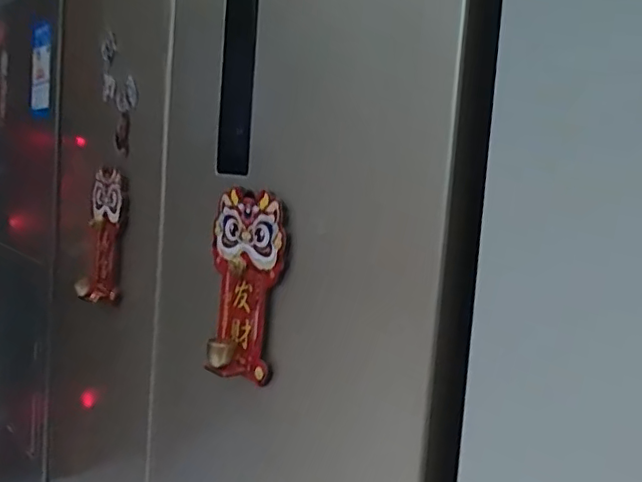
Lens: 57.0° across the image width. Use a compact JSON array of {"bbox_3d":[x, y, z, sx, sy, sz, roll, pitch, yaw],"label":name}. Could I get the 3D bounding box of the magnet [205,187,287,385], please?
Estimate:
[{"bbox_3d":[-0.080,0.037,0.536,0.089,0.164,0.031,16,12,39],"label":"magnet"}]

